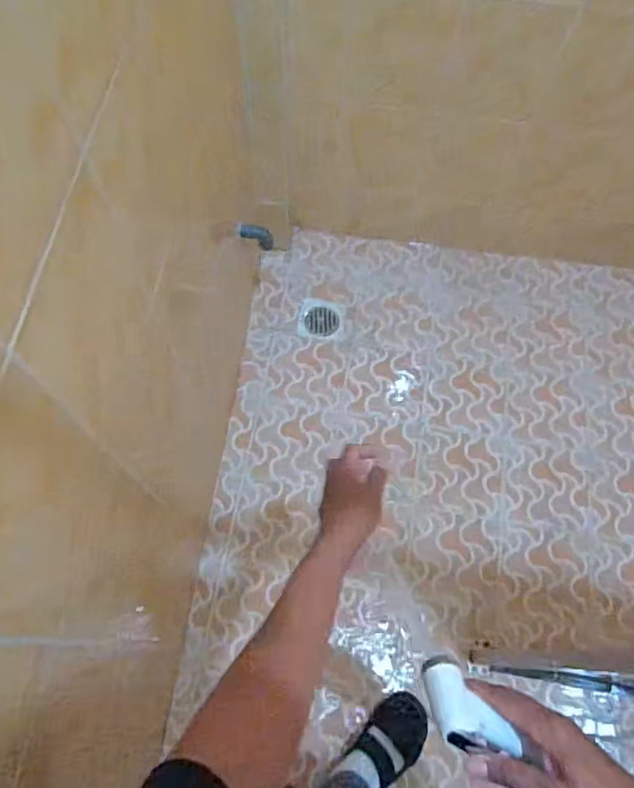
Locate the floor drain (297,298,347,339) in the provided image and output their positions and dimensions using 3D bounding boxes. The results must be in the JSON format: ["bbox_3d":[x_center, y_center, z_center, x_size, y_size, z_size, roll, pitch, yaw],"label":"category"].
[{"bbox_3d":[0.013,-0.197,1.533,0.118,0.013,0.111,6,66,1],"label":"floor drain"}]

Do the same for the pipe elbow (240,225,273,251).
[{"bbox_3d":[-0.127,-0.336,1.252,0.069,0.047,0.030,16,67,5],"label":"pipe elbow"}]

